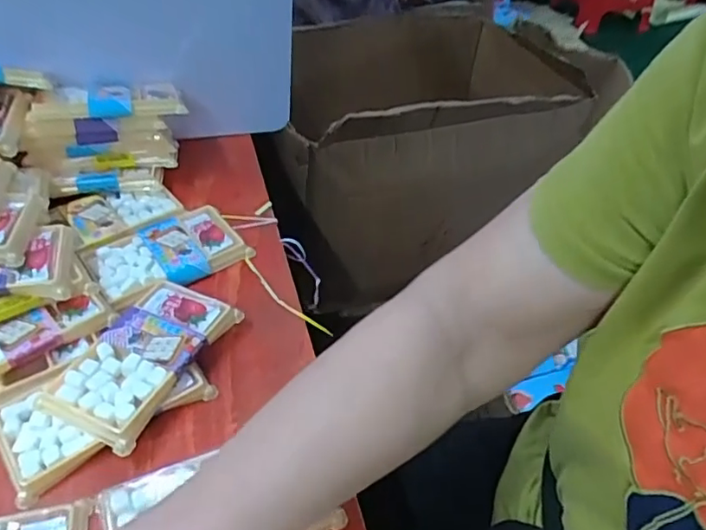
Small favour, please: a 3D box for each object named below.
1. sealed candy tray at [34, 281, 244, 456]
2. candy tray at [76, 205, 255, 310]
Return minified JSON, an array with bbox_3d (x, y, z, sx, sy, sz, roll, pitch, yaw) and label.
[{"bbox_3d":[-0.158,0.065,0.420,0.085,0.021,0.131,20,46,15],"label":"sealed candy tray"},{"bbox_3d":[-0.168,-0.014,0.511,0.130,0.009,0.082,-25,51,-27],"label":"candy tray"}]

